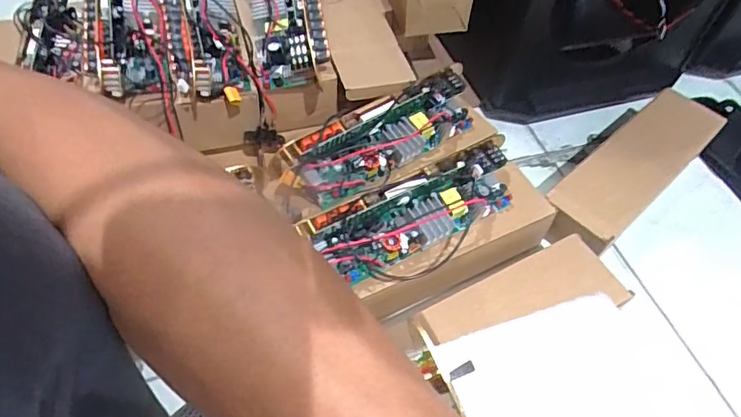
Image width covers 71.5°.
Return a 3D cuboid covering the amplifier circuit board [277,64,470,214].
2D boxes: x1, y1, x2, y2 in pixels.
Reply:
[{"bbox_3d":[0.020,-0.086,0.626,0.257,0.062,0.067,-29,61,-23],"label":"amplifier circuit board"}]

